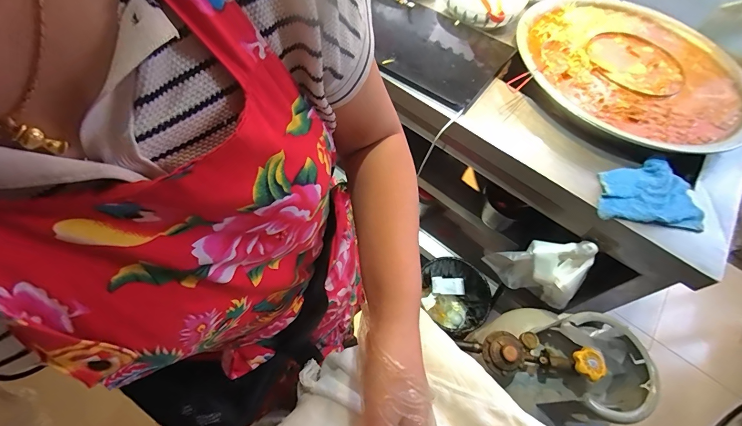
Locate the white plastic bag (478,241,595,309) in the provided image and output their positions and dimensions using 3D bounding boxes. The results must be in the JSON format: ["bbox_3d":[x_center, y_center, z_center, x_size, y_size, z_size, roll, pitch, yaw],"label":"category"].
[{"bbox_3d":[0.412,0.132,0.859,0.068,0.232,0.216,-36,62,-25],"label":"white plastic bag"}]

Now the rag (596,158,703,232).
[{"bbox_3d":[0.560,-0.042,0.705,0.213,0.035,0.149,5,53,2],"label":"rag"}]

